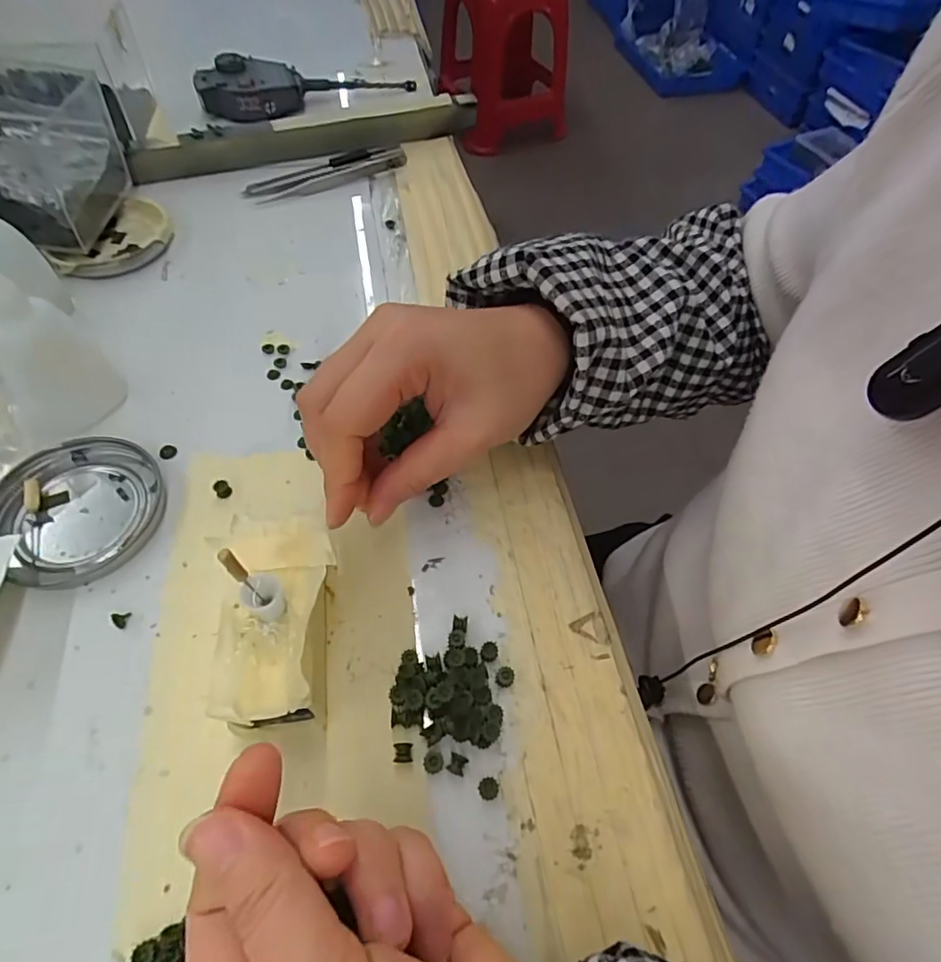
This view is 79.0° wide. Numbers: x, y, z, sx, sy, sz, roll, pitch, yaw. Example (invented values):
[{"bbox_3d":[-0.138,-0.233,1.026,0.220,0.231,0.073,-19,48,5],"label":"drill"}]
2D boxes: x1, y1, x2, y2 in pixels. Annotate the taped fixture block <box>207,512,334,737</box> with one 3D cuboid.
[{"bbox_3d":[-0.076,0.054,0.230,0.046,0.043,0.084,-9,57,-10],"label":"taped fixture block"}]

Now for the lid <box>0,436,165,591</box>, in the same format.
[{"bbox_3d":[-0.188,0.012,0.274,0.073,0.008,0.074,2,56,-3],"label":"lid"}]

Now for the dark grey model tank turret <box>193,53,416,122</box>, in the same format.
[{"bbox_3d":[-0.145,-0.359,0.508,0.186,0.030,0.054,-24,60,-17],"label":"dark grey model tank turret"}]

